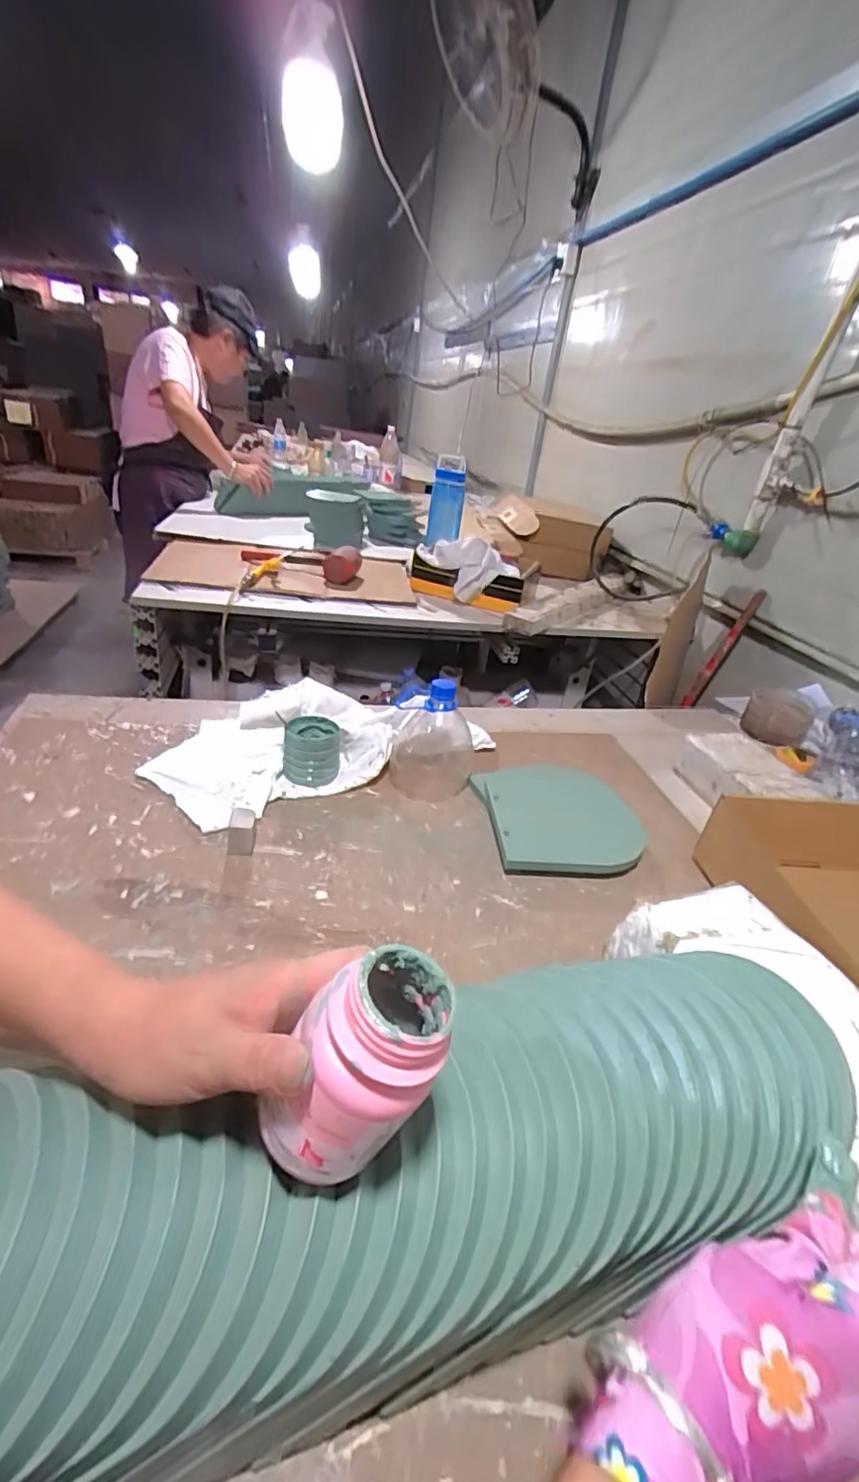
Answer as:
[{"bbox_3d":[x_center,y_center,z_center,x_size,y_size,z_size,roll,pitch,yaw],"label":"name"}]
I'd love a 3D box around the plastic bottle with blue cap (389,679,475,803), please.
[{"bbox_3d":[0.009,-0.013,0.723,0.105,0.133,0.117,8,30,-1],"label":"plastic bottle with blue cap"}]

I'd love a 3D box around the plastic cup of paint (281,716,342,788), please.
[{"bbox_3d":[-0.141,0.009,0.704,0.065,0.052,0.064,2,30,-11],"label":"plastic cup of paint"}]

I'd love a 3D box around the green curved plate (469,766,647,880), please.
[{"bbox_3d":[0.142,0.082,0.680,0.153,0.056,0.177,2,30,-12],"label":"green curved plate"}]

